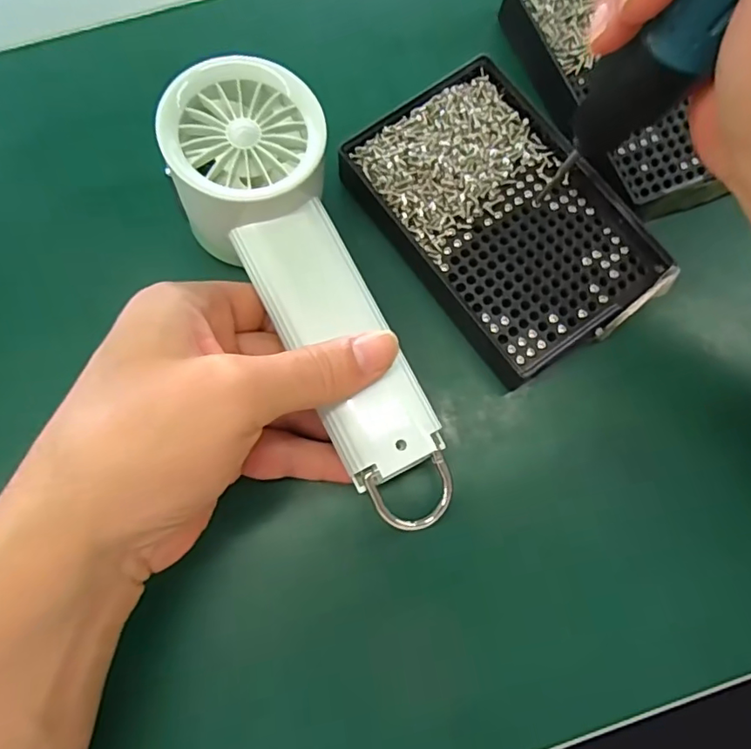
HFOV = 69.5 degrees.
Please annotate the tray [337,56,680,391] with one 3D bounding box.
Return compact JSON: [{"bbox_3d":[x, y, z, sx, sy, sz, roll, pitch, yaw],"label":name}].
[{"bbox_3d":[0.058,-0.071,0.252,0.092,0.022,0.137,-38,80,-7],"label":"tray"}]

